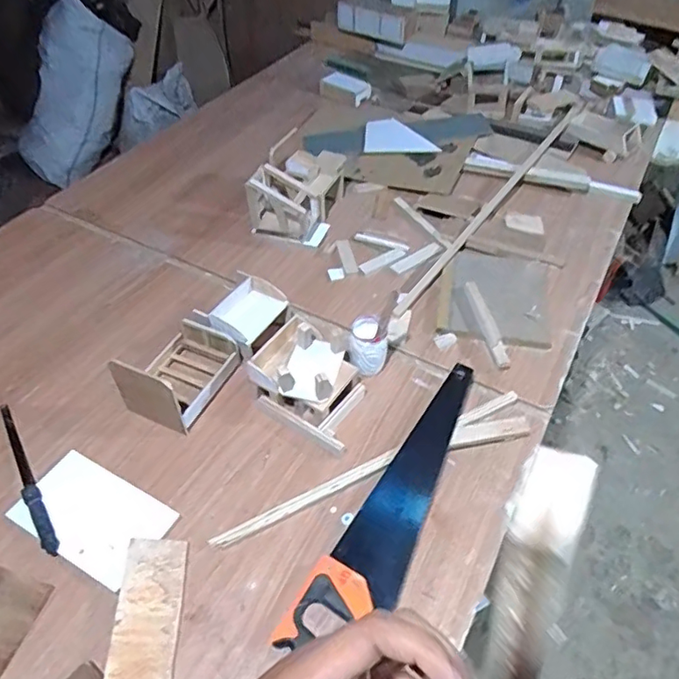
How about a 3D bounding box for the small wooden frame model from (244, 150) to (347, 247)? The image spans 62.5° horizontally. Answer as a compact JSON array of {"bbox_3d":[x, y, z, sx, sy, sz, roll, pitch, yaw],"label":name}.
[{"bbox_3d":[-0.086,-0.322,1.261,0.151,0.150,0.226,15,51,14],"label":"small wooden frame model"}]

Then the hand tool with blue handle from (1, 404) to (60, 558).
[{"bbox_3d":[-0.463,0.194,0.820,0.022,0.028,0.290,-29,54,-22],"label":"hand tool with blue handle"}]

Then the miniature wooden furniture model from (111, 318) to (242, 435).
[{"bbox_3d":[-0.261,0.040,0.902,0.124,0.107,0.177,20,52,18],"label":"miniature wooden furniture model"}]

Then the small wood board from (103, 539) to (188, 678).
[{"bbox_3d":[-0.235,0.335,0.691,0.075,0.011,0.175,8,47,-13],"label":"small wood board"}]

